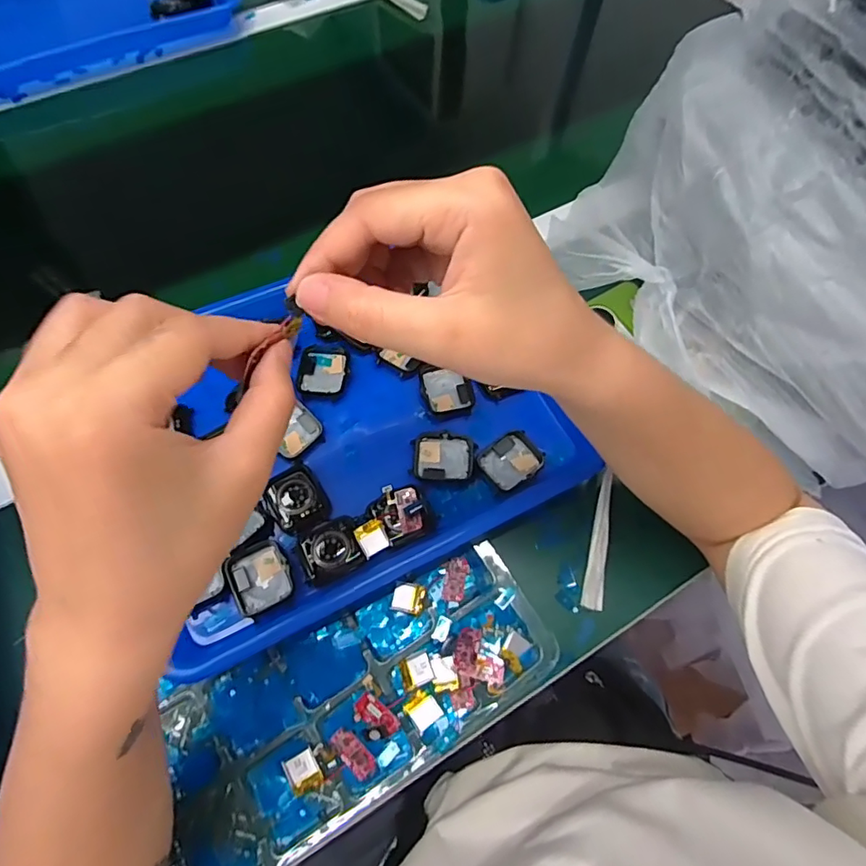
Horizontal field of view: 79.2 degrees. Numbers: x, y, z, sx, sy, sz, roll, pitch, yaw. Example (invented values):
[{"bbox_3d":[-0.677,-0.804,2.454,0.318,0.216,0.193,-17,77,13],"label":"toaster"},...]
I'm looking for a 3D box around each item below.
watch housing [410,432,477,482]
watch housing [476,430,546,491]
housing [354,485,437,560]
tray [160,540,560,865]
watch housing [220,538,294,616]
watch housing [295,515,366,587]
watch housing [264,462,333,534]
[{"bbox_3d":[0.008,0.017,0.373,0.045,0.008,0.033,1,66,-1],"label":"watch housing"},{"bbox_3d":[0.056,0.020,0.376,0.042,0.005,0.036,-36,72,-16],"label":"watch housing"},{"bbox_3d":[-0.027,0.057,0.352,0.052,0.015,0.038,-20,68,-10],"label":"housing"},{"bbox_3d":[-0.044,0.168,0.324,0.244,0.018,0.123,-23,70,-10],"label":"tray"},{"bbox_3d":[-0.111,0.092,0.336,0.036,0.008,0.041,-24,69,-12],"label":"watch housing"},{"bbox_3d":[-0.068,0.076,0.343,0.040,0.004,0.037,-22,68,-11],"label":"watch housing"},{"bbox_3d":[-0.092,0.045,0.355,0.035,0.007,0.043,-31,70,-14],"label":"watch housing"}]

